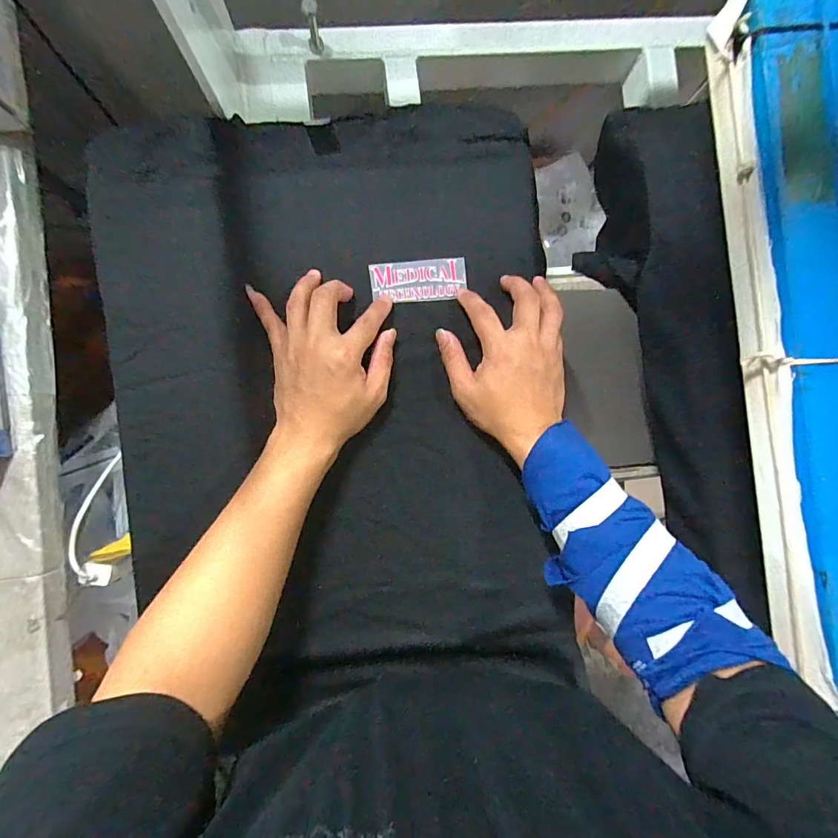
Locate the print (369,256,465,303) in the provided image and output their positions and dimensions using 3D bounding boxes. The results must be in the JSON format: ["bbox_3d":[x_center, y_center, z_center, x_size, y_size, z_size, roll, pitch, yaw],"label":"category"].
[{"bbox_3d":[0.000,-0.132,0.414,0.090,0.004,0.040,-5,88,-5],"label":"print"}]

